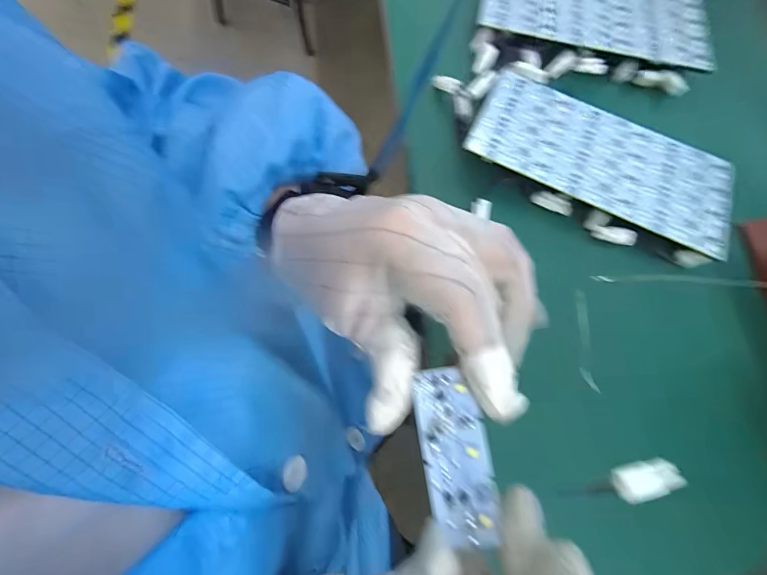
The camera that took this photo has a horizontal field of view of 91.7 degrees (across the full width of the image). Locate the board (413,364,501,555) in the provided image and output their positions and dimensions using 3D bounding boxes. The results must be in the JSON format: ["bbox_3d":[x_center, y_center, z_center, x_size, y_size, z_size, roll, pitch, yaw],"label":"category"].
[{"bbox_3d":[0.027,0.063,0.142,0.024,0.006,0.063,-10,80,-4],"label":"board"}]

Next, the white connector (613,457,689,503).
[{"bbox_3d":[0.108,0.078,0.152,0.028,0.004,0.013,-14,73,-6],"label":"white connector"}]

